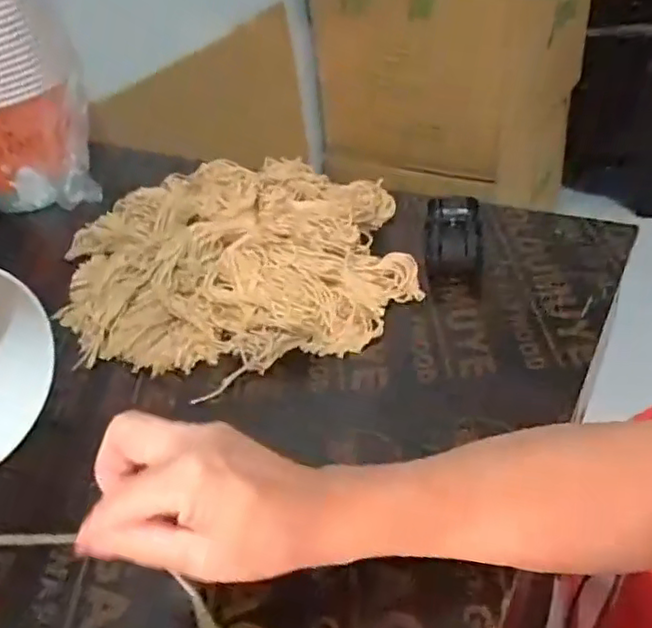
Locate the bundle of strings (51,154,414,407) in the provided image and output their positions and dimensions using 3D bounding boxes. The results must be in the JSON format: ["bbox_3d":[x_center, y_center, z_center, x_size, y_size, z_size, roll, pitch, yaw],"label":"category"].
[{"bbox_3d":[-0.089,-0.059,0.586,0.330,0.061,0.275,-9,38,-1],"label":"bundle of strings"}]

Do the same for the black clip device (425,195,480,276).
[{"bbox_3d":[0.124,-0.077,0.615,0.050,0.026,0.107,0,39,11],"label":"black clip device"}]

